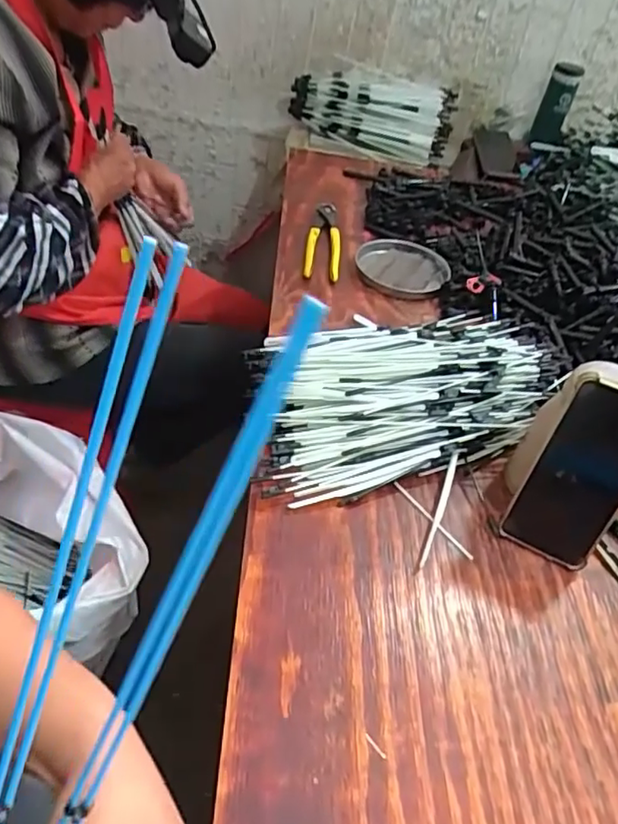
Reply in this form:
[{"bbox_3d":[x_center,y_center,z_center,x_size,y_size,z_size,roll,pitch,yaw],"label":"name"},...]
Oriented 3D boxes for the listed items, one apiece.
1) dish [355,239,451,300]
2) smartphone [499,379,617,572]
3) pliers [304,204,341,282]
[{"bbox_3d":[0.132,-0.202,0.843,0.127,0.026,0.141,20,44,9],"label":"dish"},{"bbox_3d":[0.228,0.055,0.494,0.076,0.163,0.007,25,27,13],"label":"smartphone"},{"bbox_3d":[0.023,-0.250,0.861,0.047,0.025,0.188,9,43,-2],"label":"pliers"}]

